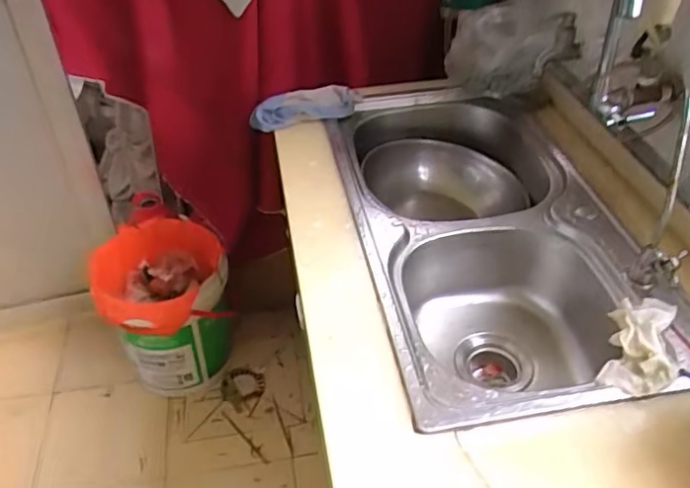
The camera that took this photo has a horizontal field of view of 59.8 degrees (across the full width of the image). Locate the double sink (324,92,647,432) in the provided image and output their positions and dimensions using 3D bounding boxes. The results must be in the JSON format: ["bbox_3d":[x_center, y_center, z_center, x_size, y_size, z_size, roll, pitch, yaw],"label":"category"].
[{"bbox_3d":[0.209,-0.006,1.000,0.407,0.198,0.771,-7,41,-8],"label":"double sink"}]

